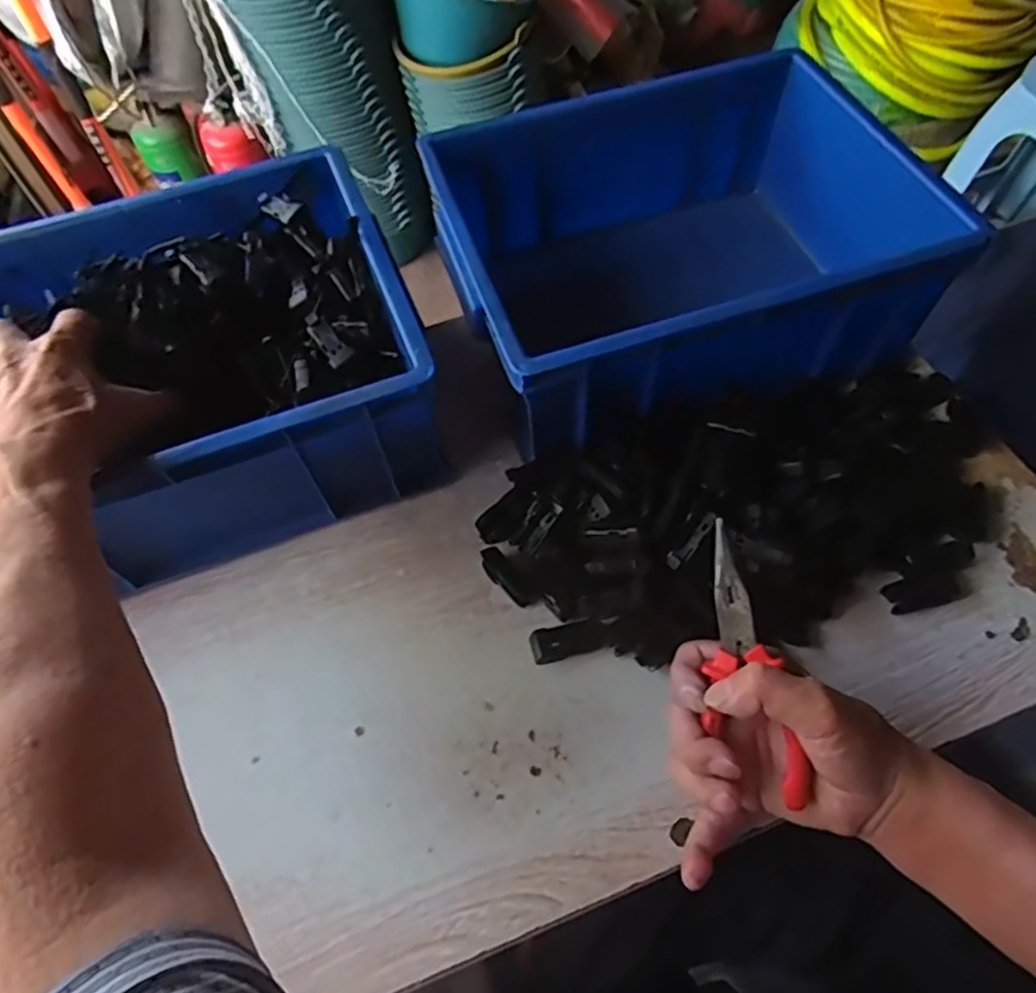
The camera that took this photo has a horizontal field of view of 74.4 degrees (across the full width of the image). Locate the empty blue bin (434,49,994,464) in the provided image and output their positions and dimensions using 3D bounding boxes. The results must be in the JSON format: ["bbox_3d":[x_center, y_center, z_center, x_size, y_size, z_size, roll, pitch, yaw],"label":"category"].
[{"bbox_3d":[0.118,-0.202,0.554,0.338,0.140,0.296,-13,59,-6],"label":"empty blue bin"}]

